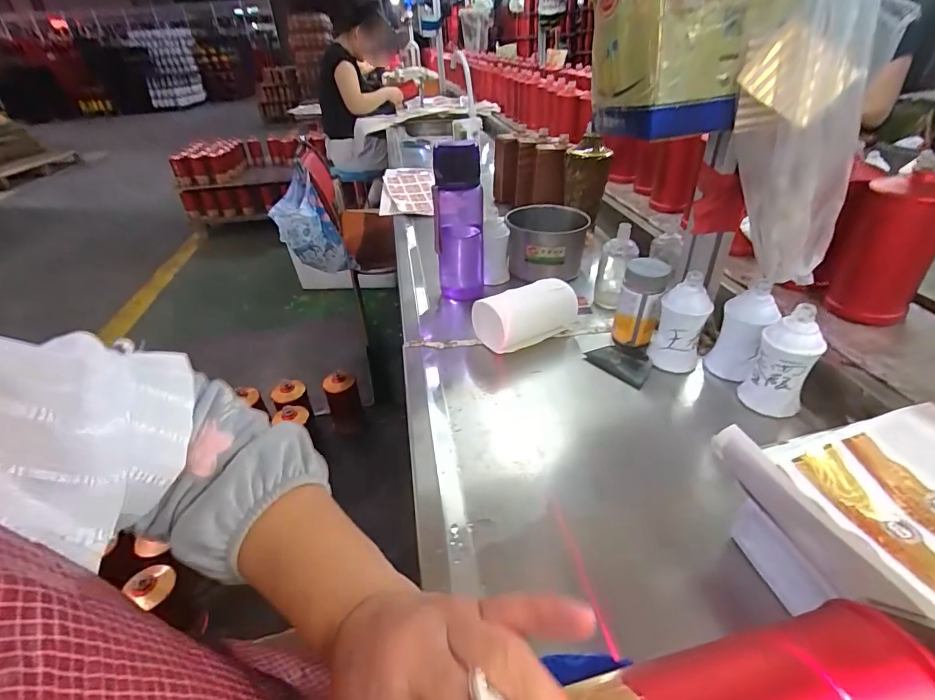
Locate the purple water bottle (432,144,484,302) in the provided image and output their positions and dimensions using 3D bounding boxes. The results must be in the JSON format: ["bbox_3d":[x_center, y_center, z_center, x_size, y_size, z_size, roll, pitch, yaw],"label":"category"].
[{"bbox_3d":[-0.012,-0.177,0.683,0.071,0.236,0.076,-5,35,-1],"label":"purple water bottle"}]

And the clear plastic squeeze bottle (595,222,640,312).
[{"bbox_3d":[0.223,-0.125,0.683,0.053,0.116,0.049,6,36,15],"label":"clear plastic squeeze bottle"}]

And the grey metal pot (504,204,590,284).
[{"bbox_3d":[0.135,-0.186,0.787,0.123,0.086,0.129,-3,35,2],"label":"grey metal pot"}]

